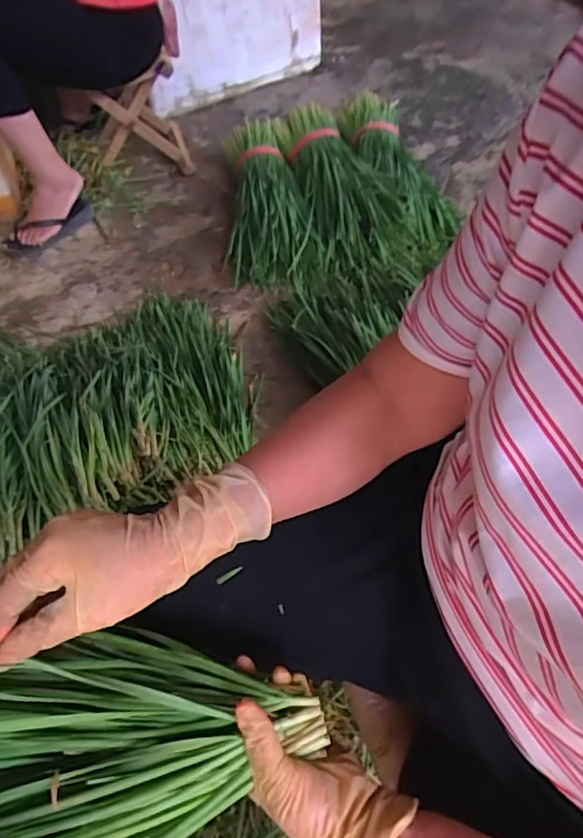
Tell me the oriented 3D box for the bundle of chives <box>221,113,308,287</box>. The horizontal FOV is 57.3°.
[{"bbox_3d":[-0.062,-0.493,1.194,0.175,0.148,0.435,-4,53,-2],"label":"bundle of chives"}]

